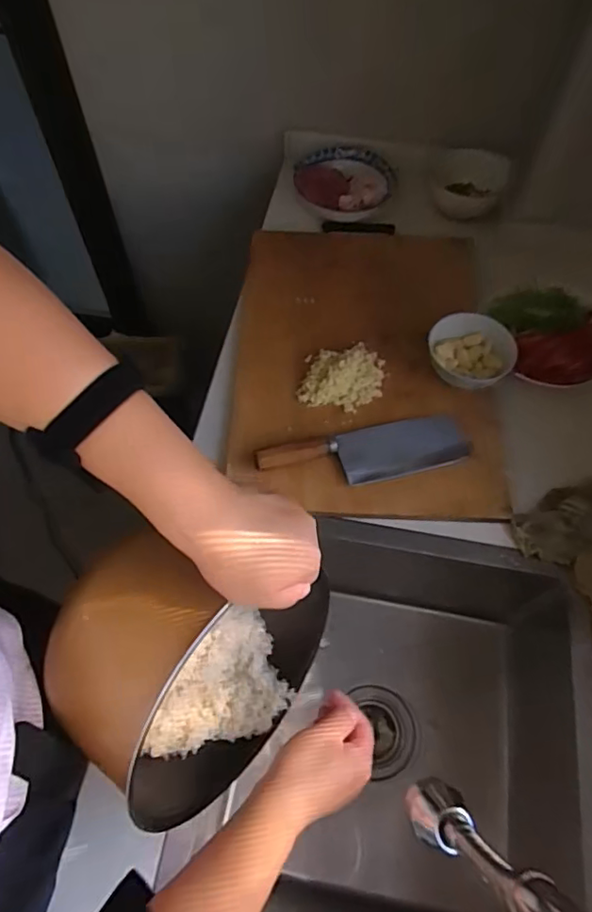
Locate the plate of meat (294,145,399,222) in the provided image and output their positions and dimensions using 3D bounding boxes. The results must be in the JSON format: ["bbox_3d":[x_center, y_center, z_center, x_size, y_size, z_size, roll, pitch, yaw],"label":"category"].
[{"bbox_3d":[0.080,-0.457,0.918,0.158,0.051,0.143,5,61,2],"label":"plate of meat"}]

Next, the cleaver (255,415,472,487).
[{"bbox_3d":[0.084,-0.006,0.679,0.259,0.029,0.070,-12,61,-7],"label":"cleaver"}]

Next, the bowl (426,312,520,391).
[{"bbox_3d":[0.233,-0.136,0.736,0.109,0.047,0.105,0,61,0],"label":"bowl"}]

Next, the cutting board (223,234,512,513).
[{"bbox_3d":[0.093,-0.150,0.760,0.329,0.027,0.481,1,61,0],"label":"cutting board"}]

